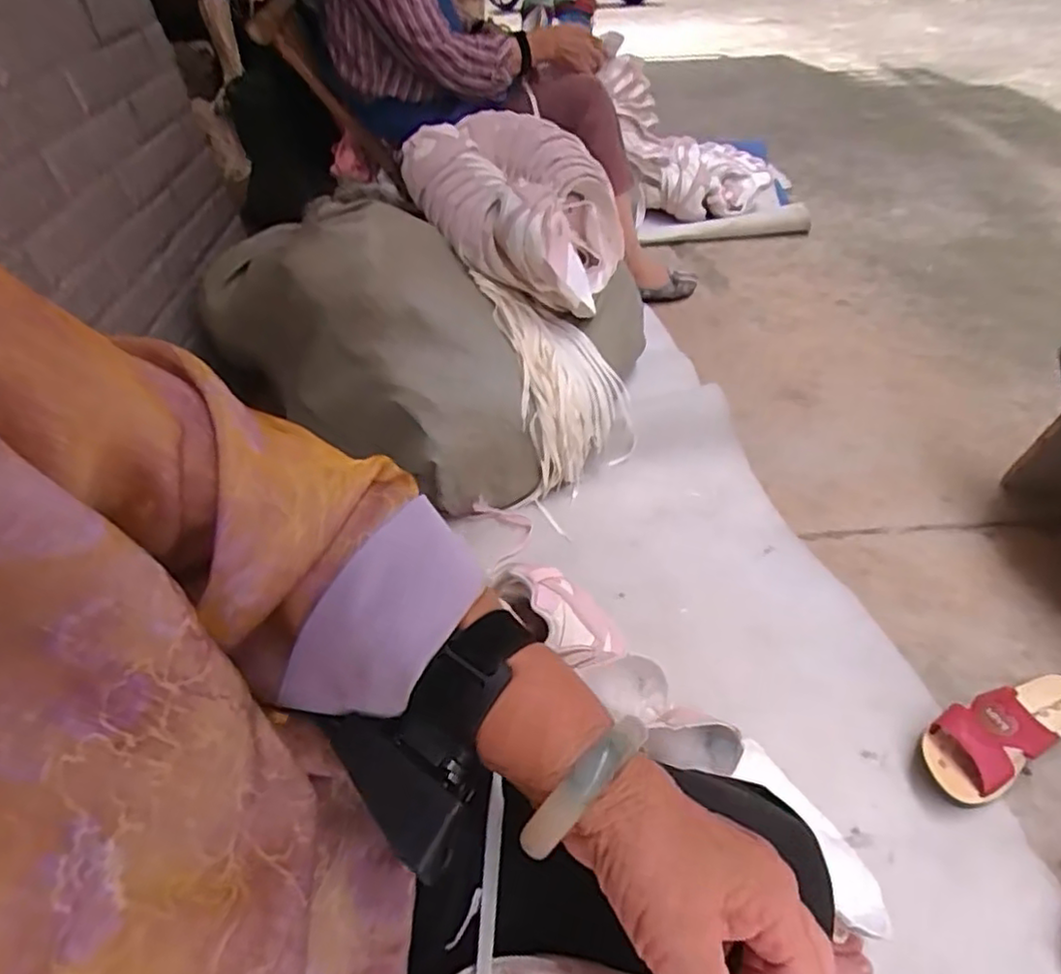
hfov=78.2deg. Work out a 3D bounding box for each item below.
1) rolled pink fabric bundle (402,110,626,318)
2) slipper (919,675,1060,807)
[{"bbox_3d":[-0.011,-0.478,1.128,0.340,0.216,0.283,20,51,26],"label":"rolled pink fabric bundle"},{"bbox_3d":[0.539,0.266,0.732,0.218,0.076,0.084,-22,48,-16],"label":"slipper"}]

